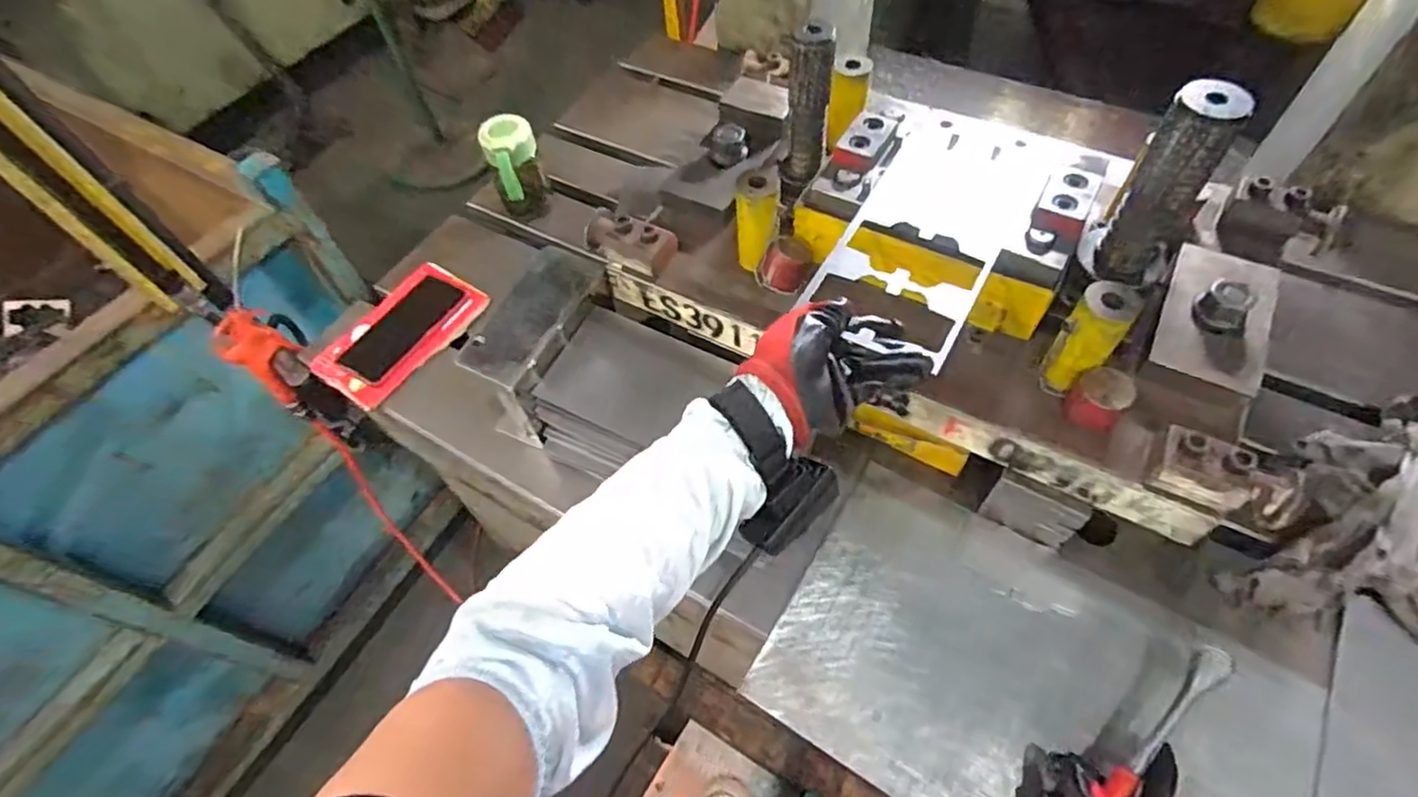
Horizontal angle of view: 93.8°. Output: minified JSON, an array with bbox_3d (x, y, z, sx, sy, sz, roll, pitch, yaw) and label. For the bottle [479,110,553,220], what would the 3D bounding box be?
[{"bbox_3d":[-0.248,-0.291,0.874,0.067,0.137,0.070,-18,57,-8],"label":"bottle"}]

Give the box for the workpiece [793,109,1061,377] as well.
[{"bbox_3d":[0.200,-0.156,0.567,0.130,0.008,0.285,24,62,19],"label":"workpiece"}]

